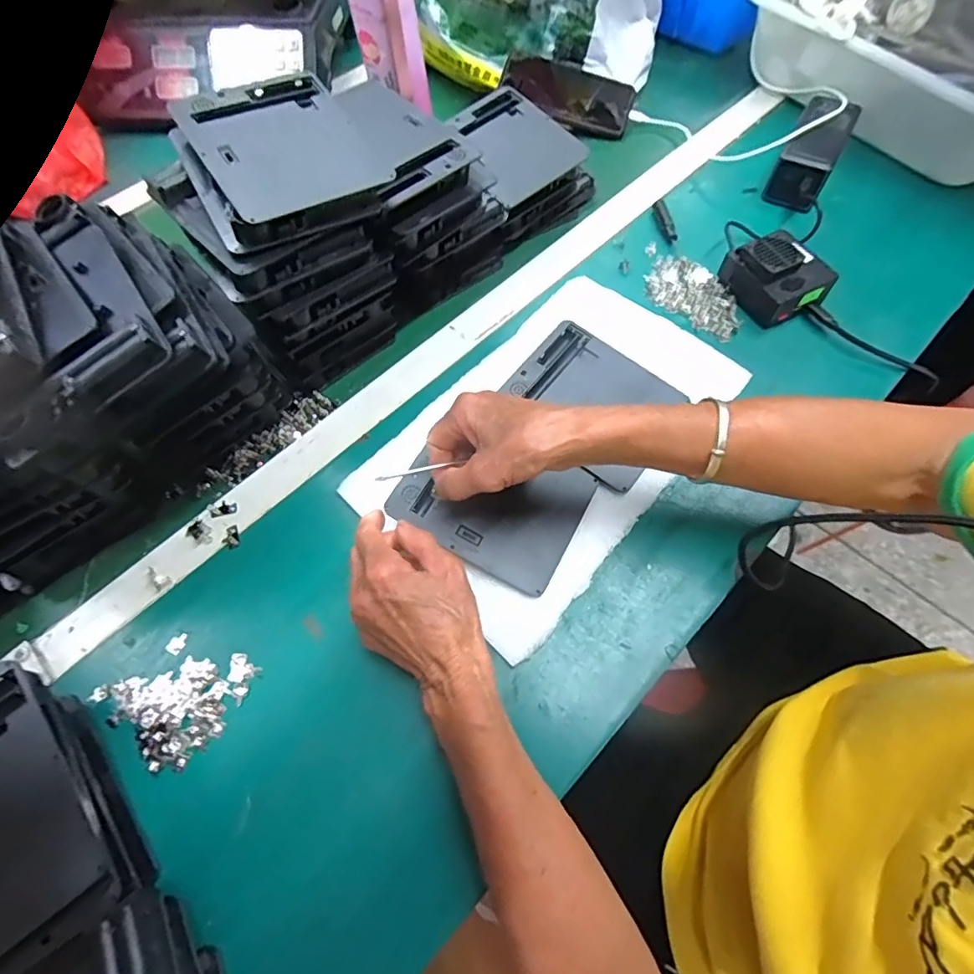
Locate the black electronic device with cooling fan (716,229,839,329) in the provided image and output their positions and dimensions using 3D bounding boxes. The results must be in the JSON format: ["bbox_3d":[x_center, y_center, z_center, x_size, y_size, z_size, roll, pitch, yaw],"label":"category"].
[{"bbox_3d":[0.272,-0.200,0.496,0.072,0.047,0.081,-30,65,-12],"label":"black electronic device with cooling fan"}]

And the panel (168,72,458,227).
[{"bbox_3d":[-0.118,-0.264,0.398,0.189,0.014,0.130,-32,76,-28],"label":"panel"}]

